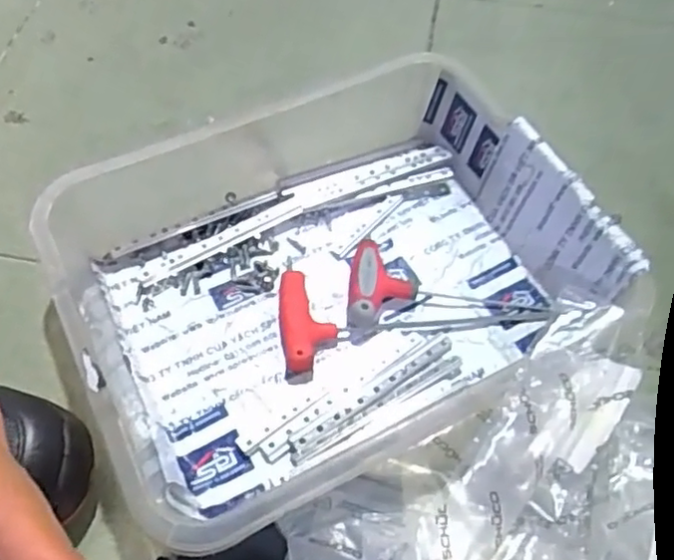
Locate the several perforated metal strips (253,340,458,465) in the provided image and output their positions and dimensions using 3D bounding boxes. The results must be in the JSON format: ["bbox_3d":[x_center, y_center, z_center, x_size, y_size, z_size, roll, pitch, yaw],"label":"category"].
[{"bbox_3d":[0.016,0.083,0.440,0.152,0.004,0.035,-28,63,-16],"label":"several perforated metal strips"}]

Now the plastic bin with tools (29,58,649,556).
[{"bbox_3d":[-0.014,-0.024,0.461,0.336,0.077,0.311,-23,62,-13],"label":"plastic bin with tools"}]

